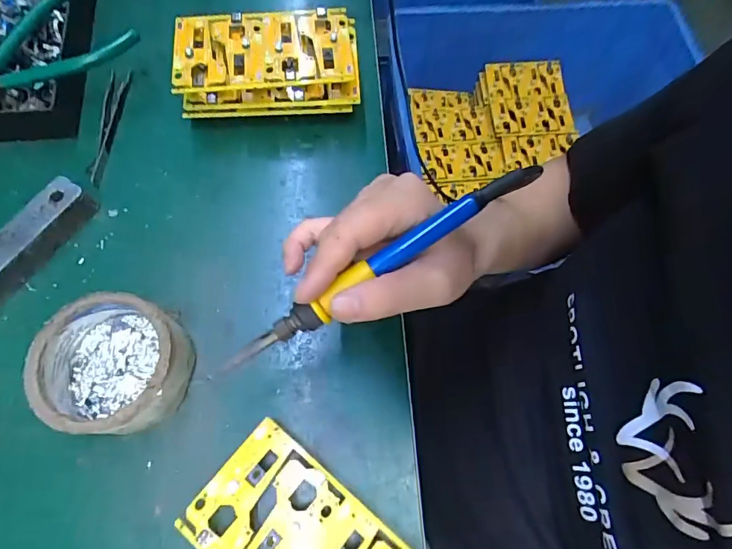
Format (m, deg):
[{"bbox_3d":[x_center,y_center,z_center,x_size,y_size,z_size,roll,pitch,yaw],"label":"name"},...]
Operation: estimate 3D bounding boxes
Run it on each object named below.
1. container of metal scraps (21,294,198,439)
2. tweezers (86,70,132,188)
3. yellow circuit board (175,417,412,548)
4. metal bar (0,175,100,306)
[{"bbox_3d":[-0.163,0.059,0.286,0.084,0.046,0.083,0,69,-1],"label":"container of metal scraps"},{"bbox_3d":[-0.221,-0.125,0.373,0.020,0.008,0.116,2,69,-1],"label":"tweezers"},{"bbox_3d":[-0.036,0.162,0.257,0.138,0.004,0.078,38,73,12],"label":"yellow circuit board"},{"bbox_3d":[-0.259,-0.012,0.317,0.030,0.031,0.137,34,72,11],"label":"metal bar"}]

